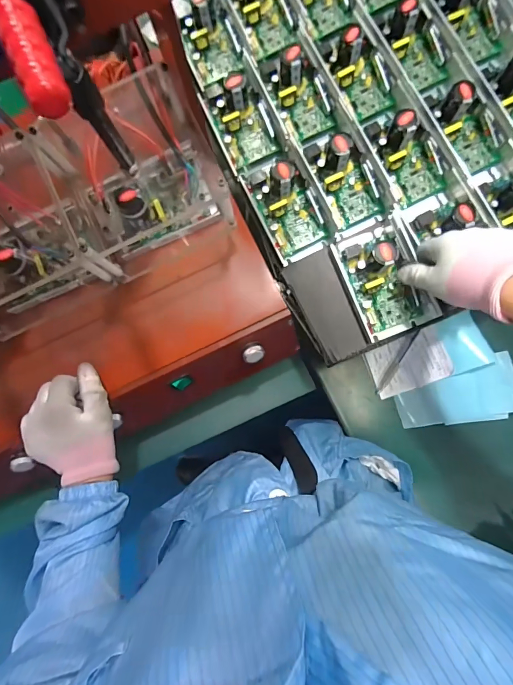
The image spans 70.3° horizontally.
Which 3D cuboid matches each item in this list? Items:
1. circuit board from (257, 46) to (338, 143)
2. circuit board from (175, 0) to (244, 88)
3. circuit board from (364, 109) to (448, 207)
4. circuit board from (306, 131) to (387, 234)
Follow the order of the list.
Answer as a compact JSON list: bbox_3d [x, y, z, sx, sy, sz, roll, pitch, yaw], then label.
[{"bbox_3d":[0.046,-0.327,0.454,0.060,0.037,0.130,-27,82,0],"label":"circuit board"},{"bbox_3d":[-0.062,-0.394,0.466,0.061,0.041,0.100,-22,82,1],"label":"circuit board"},{"bbox_3d":[0.180,-0.231,0.440,0.063,0.051,0.120,-28,82,0],"label":"circuit board"},{"bbox_3d":[0.104,-0.203,0.439,0.062,0.045,0.114,-26,82,0],"label":"circuit board"}]

